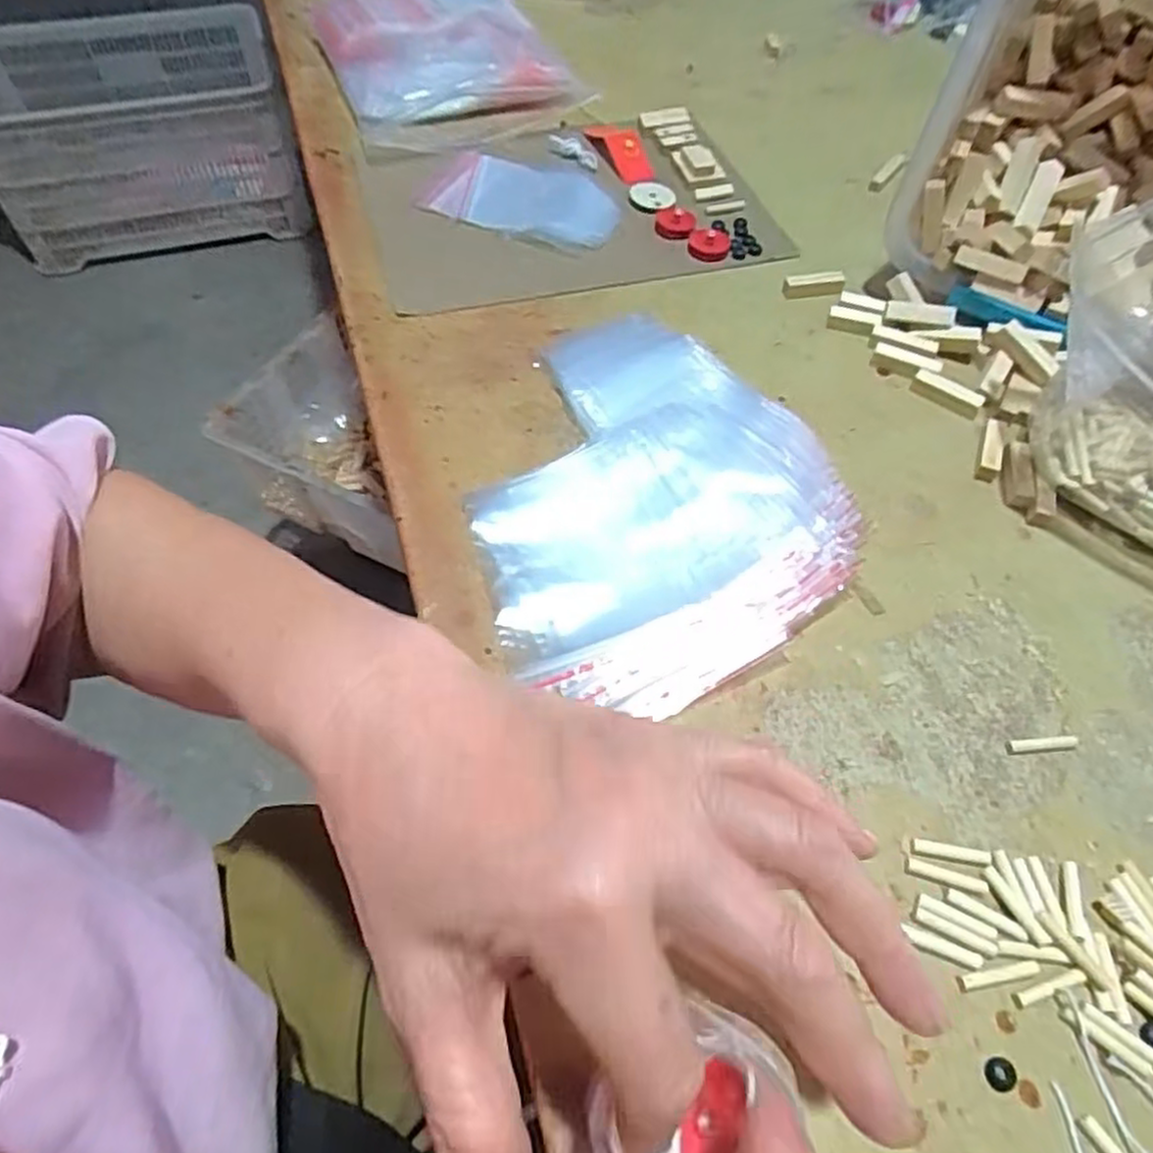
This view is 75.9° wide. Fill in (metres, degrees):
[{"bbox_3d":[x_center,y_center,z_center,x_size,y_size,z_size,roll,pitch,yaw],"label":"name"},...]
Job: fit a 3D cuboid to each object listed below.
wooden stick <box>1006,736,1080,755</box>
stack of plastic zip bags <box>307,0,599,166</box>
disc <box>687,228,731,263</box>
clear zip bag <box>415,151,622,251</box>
[{"bbox_3d":[0.203,0.073,0.321,0.033,0.004,0.006,-3,55,-5],"label":"wooden stick"},{"bbox_3d":[-0.121,-0.442,0.629,0.177,0.052,0.228,-22,59,-16],"label":"stack of plastic zip bags"},{"bbox_3d":[0.093,-0.232,0.517,0.028,0.007,0.032,9,55,4],"label":"disc"},{"bbox_3d":[-0.039,-0.275,0.537,0.143,0.011,0.086,20,57,11],"label":"clear zip bag"}]

